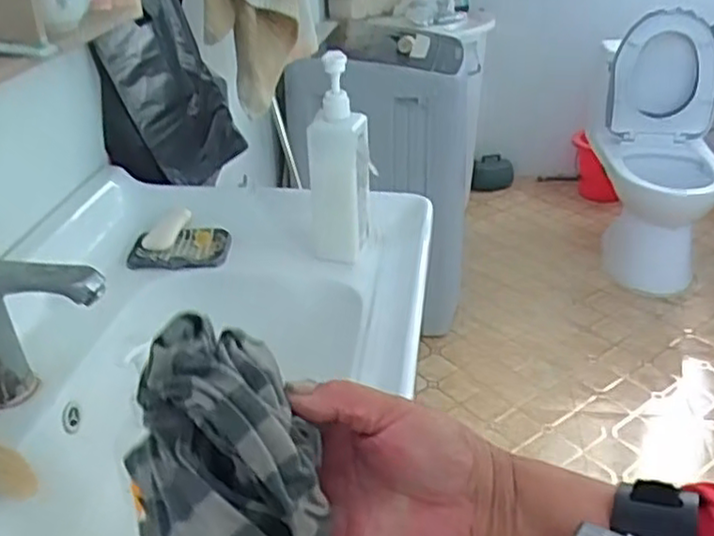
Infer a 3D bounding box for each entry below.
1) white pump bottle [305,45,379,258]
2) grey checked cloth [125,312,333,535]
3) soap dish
[{"bbox_3d":[-0.018,-0.116,0.805,0.070,0.238,0.058,-5,29,-5],"label":"white pump bottle"},{"bbox_3d":[-0.056,0.116,0.329,0.075,0.180,0.078,-15,2,-23],"label":"grey checked cloth"},{"bbox_3d":[-0.219,-0.024,0.884,0.118,0.017,0.082,0,29,3],"label":"soap dish"}]

